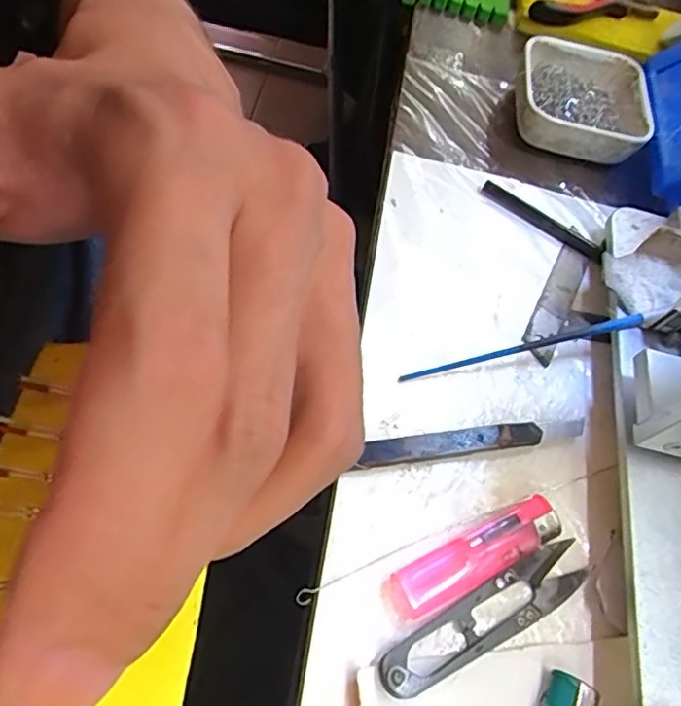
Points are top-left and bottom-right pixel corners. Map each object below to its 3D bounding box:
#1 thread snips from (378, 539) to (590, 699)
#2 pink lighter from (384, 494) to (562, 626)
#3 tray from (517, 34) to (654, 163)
[{"bbox_3d":[0.060,0.105,0.234,0.098,0.012,0.022,-24,68,-22],"label":"thread snips"},{"bbox_3d":[0.057,0.086,0.247,0.080,0.009,0.021,-21,67,-21],"label":"pink lighter"},{"bbox_3d":[0.157,-0.164,0.383,0.080,0.029,0.091,13,59,-4],"label":"tray"}]

